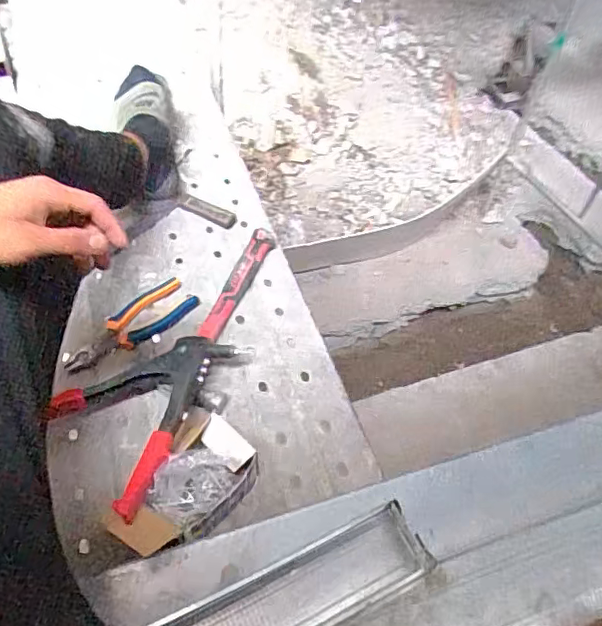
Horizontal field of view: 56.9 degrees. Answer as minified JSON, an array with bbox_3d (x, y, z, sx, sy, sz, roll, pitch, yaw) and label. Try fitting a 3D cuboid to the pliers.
[{"bbox_3d":[-0.247,0.018,0.804,0.197,0.023,0.077,-32,60,-27],"label":"pliers"}]

